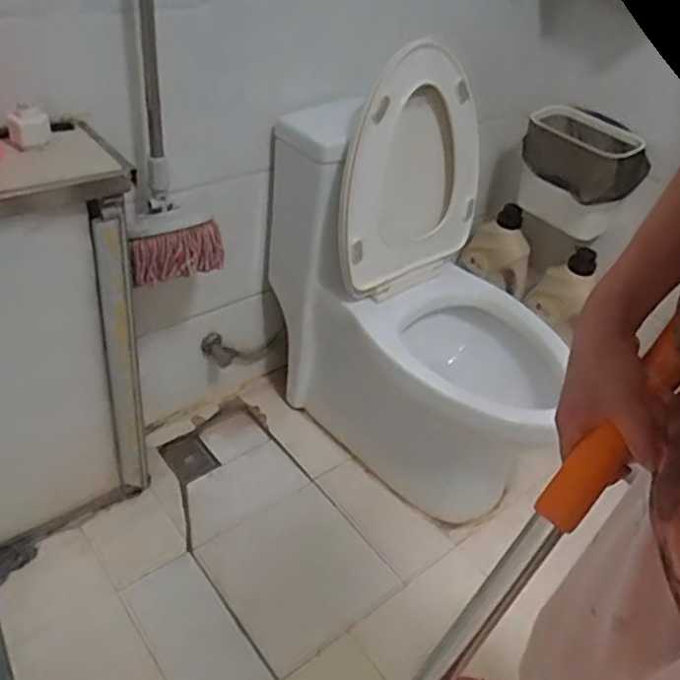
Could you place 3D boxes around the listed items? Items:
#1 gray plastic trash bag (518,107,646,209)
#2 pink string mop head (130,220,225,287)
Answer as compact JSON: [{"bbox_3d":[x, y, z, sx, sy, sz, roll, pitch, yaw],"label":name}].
[{"bbox_3d":[0.529,-0.397,1.401,0.263,0.158,0.098,22,39,16],"label":"gray plastic trash bag"},{"bbox_3d":[-0.289,-0.154,1.151,0.180,0.099,0.019,-27,50,-38],"label":"pink string mop head"}]

